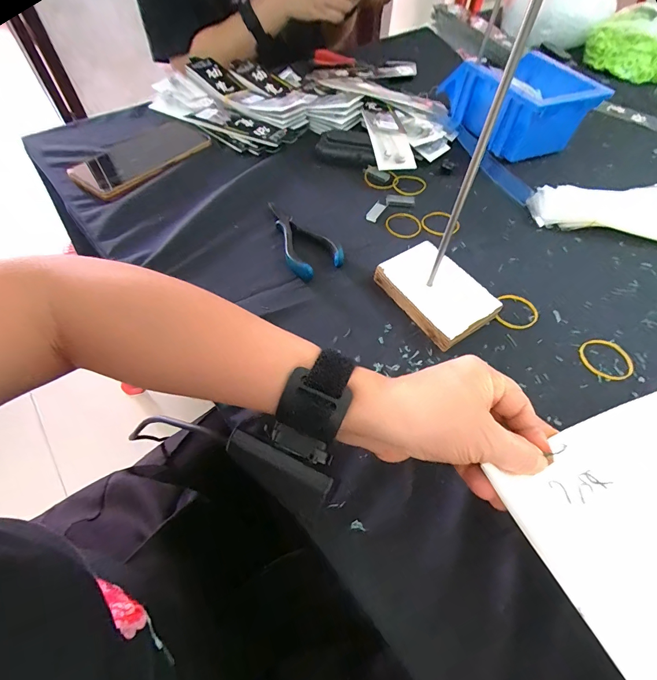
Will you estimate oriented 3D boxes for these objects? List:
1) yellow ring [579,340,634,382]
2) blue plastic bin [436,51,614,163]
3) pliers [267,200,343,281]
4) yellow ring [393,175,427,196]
[{"bbox_3d":[0.244,0.017,0.309,0.044,0.004,0.040,1,56,-2],"label":"yellow ring"},{"bbox_3d":[0.263,-0.331,0.503,0.130,0.086,0.181,-12,57,-10],"label":"blue plastic bin"},{"bbox_3d":[-0.040,-0.109,0.370,0.051,0.018,0.117,-31,63,-21],"label":"pliers"},{"bbox_3d":[0.104,-0.195,0.446,0.042,0.005,0.033,-11,67,-6],"label":"yellow ring"}]

